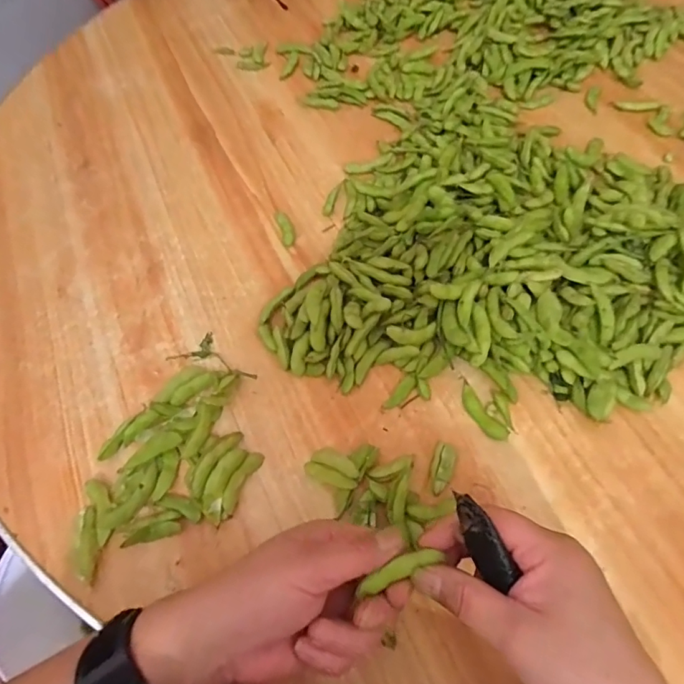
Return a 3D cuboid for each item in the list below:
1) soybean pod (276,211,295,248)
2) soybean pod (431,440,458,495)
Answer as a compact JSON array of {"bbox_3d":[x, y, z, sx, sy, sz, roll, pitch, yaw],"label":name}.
[{"bbox_3d":[-0.059,-0.120,0.482,0.015,0.004,0.050,-15,62,-6],"label":"soybean pod"},{"bbox_3d":[0.079,0.100,0.360,0.017,0.004,0.041,20,63,12],"label":"soybean pod"}]

